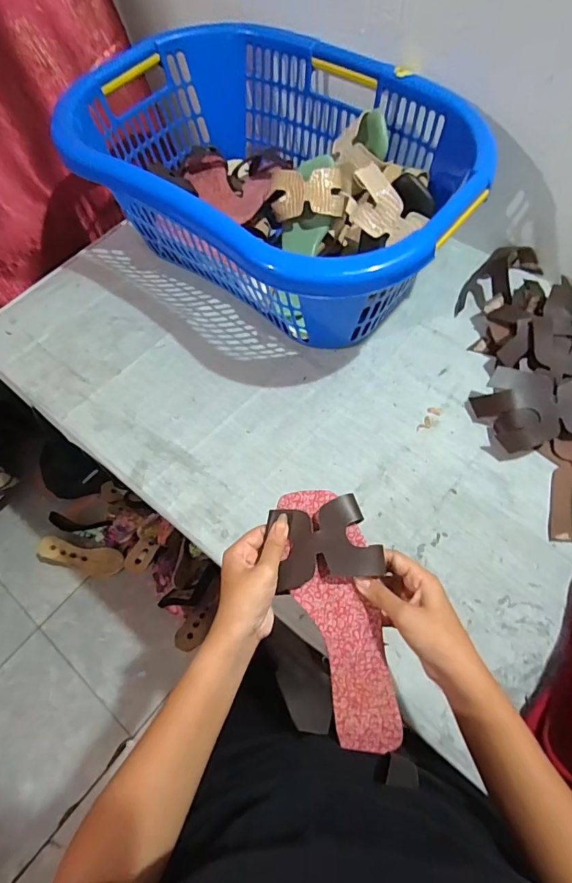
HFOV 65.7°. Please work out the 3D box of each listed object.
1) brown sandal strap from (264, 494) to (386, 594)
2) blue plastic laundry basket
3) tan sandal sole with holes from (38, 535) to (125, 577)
[{"bbox_3d":[0.036,0.092,0.407,0.094,0.011,0.072,-12,85,7],"label":"brown sandal strap"},{"bbox_3d":[-0.007,-0.395,0.703,0.594,0.235,0.395,30,69,18],"label":"blue plastic laundry basket"},{"bbox_3d":[-0.595,0.338,1.286,0.248,0.064,0.081,7,63,8],"label":"tan sandal sole with holes"}]

